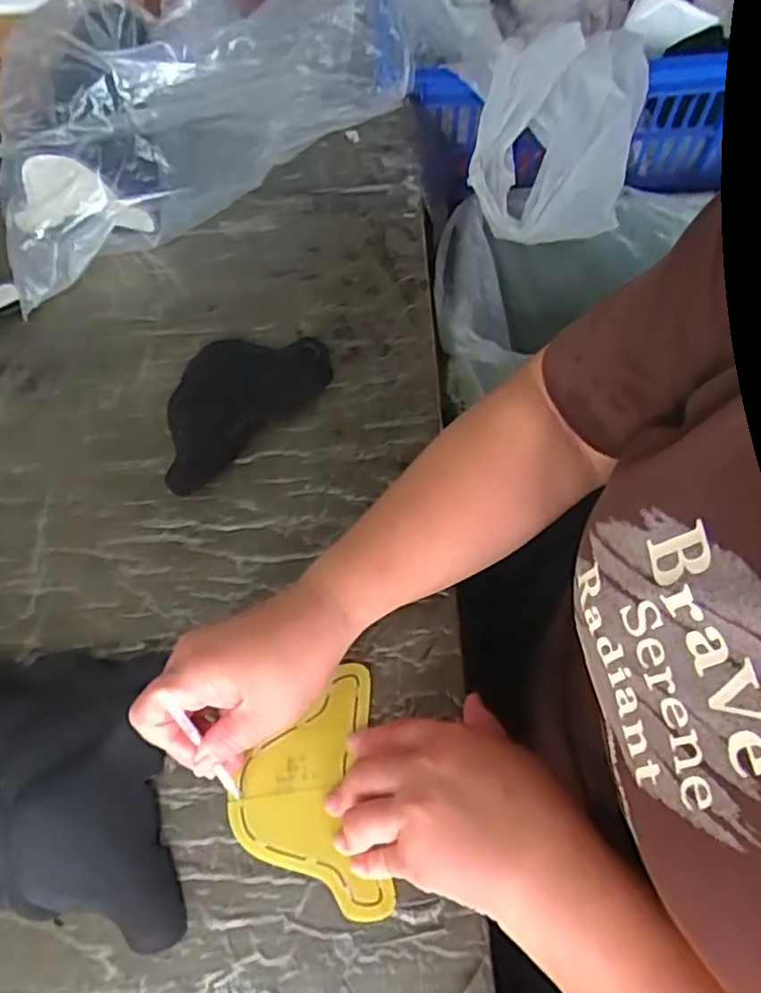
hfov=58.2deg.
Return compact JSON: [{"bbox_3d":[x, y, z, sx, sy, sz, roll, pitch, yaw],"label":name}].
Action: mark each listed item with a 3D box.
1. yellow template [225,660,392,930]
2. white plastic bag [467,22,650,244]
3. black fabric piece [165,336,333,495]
[{"bbox_3d":[-0.045,0.177,0.412,0.089,0.004,0.136,-8,63,0],"label":"yellow template"},{"bbox_3d":[0.175,-0.361,0.675,0.150,0.056,0.208,11,104,5],"label":"white plastic bag"},{"bbox_3d":[-0.123,-0.082,0.557,0.163,0.010,0.099,-41,67,-18],"label":"black fabric piece"}]

